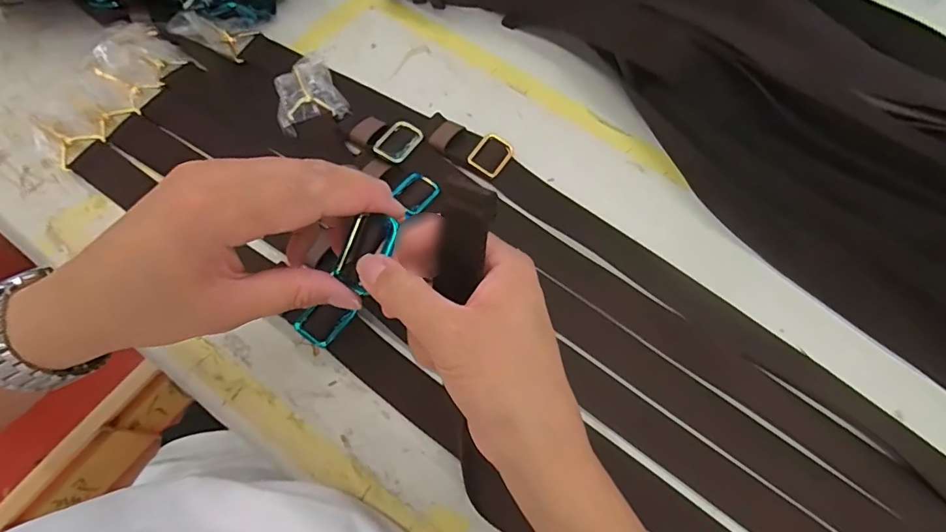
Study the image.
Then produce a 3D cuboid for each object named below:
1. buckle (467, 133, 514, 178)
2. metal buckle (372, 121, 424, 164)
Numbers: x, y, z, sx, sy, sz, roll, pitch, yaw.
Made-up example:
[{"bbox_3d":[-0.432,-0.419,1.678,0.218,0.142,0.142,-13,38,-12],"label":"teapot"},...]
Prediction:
[{"bbox_3d":[0.017,-0.101,0.459,0.031,0.004,0.044,32,70,13],"label":"buckle"},{"bbox_3d":[-0.066,-0.113,0.457,0.035,0.007,0.047,35,71,14],"label":"metal buckle"}]

